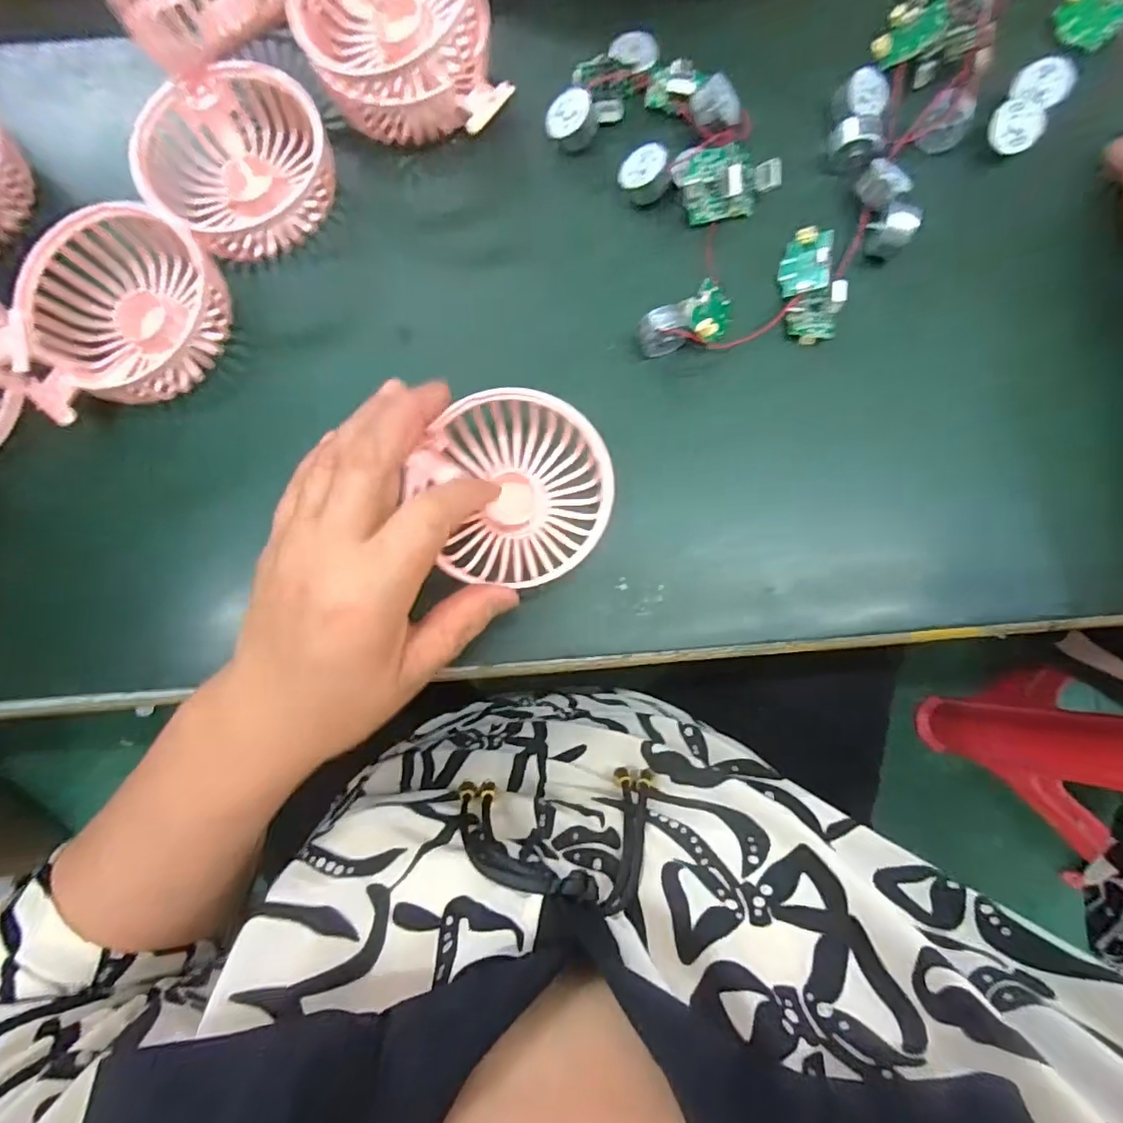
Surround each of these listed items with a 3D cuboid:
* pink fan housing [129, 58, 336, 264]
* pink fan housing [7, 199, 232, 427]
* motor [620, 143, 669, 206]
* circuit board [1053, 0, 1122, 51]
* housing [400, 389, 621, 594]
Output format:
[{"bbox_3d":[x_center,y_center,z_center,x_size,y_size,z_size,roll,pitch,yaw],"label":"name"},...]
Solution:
[{"bbox_3d":[-0.165,-0.203,0.287,0.086,0.033,0.086,0,81,0],"label":"pink fan housing"},{"bbox_3d":[-0.212,-0.123,0.279,0.088,0.030,0.092,-4,81,-1],"label":"pink fan housing"},{"bbox_3d":[0.043,-0.201,0.294,0.024,0.012,0.024,3,97,22],"label":"motor"},{"bbox_3d":[0.278,-0.287,0.300,0.033,0.025,0.006,53,41,-1],"label":"circuit board"},{"bbox_3d":[-0.021,-0.032,0.267,0.083,0.035,0.090,0,81,0],"label":"housing"}]

